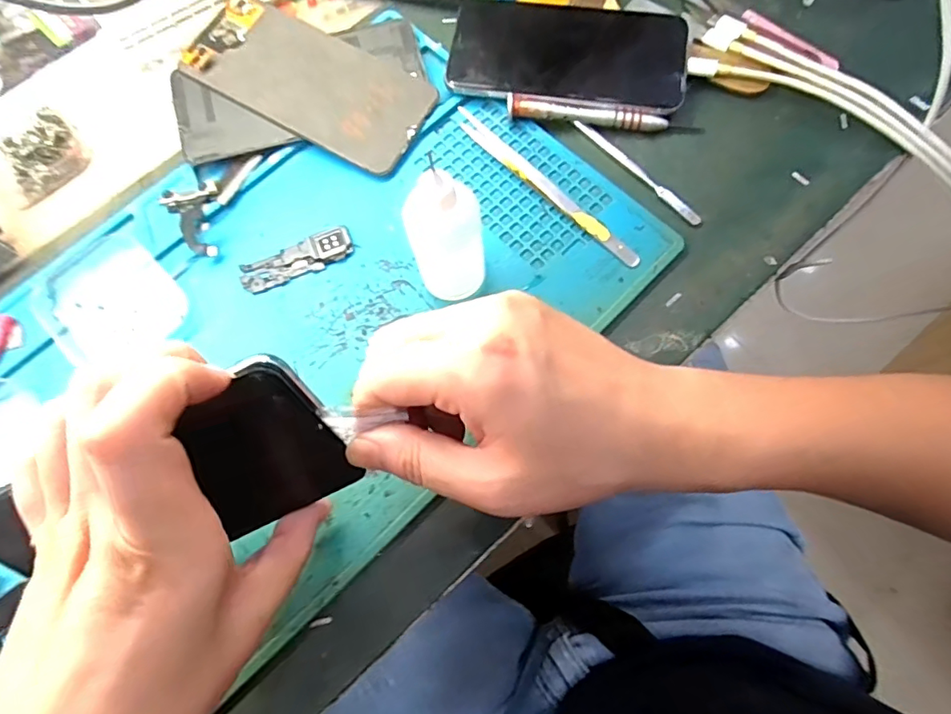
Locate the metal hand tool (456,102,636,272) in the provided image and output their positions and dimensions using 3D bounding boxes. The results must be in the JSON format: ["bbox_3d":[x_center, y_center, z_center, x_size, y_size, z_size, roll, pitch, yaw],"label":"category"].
[{"bbox_3d":[0.039,-0.098,0.299,0.011,0.004,0.139,-43,76,-11],"label":"metal hand tool"}]

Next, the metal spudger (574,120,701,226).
[{"bbox_3d":[0.092,-0.108,0.299,0.008,0.004,0.094,-41,76,-10],"label":"metal spudger"}]

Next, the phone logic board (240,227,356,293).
[{"bbox_3d":[-0.100,-0.055,0.292,0.064,0.004,0.021,-21,74,-5],"label":"phone logic board"}]

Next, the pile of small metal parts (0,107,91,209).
[{"bbox_3d":[-0.270,-0.124,0.322,0.036,0.023,0.052,42,78,13],"label":"pile of small metal parts"}]

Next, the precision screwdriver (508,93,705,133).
[{"bbox_3d":[0.076,-0.142,0.307,0.112,0.012,0.014,7,73,4],"label":"precision screwdriver"}]

